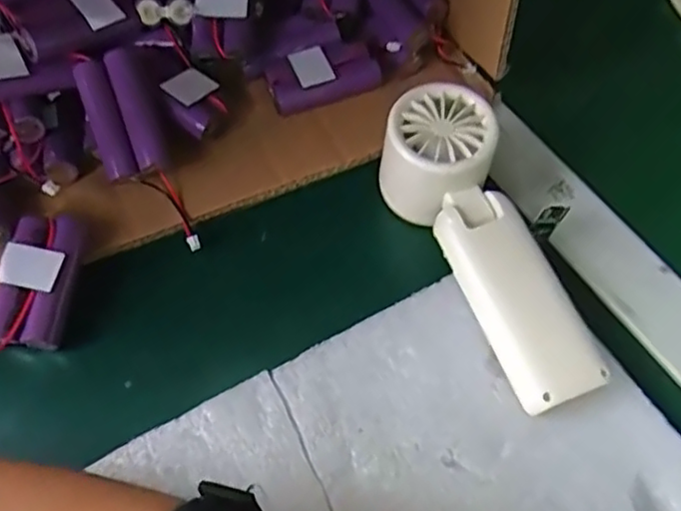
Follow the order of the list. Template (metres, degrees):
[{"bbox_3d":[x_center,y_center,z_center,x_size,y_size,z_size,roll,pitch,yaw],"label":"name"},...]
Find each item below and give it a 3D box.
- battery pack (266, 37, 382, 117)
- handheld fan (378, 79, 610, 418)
[{"bbox_3d":[-0.012,-0.111,0.395,0.065,0.020,0.033,-20,59,-11],"label":"battery pack"},{"bbox_3d":[0.070,-0.005,0.324,0.055,0.049,0.165,-21,73,-11],"label":"handheld fan"}]

